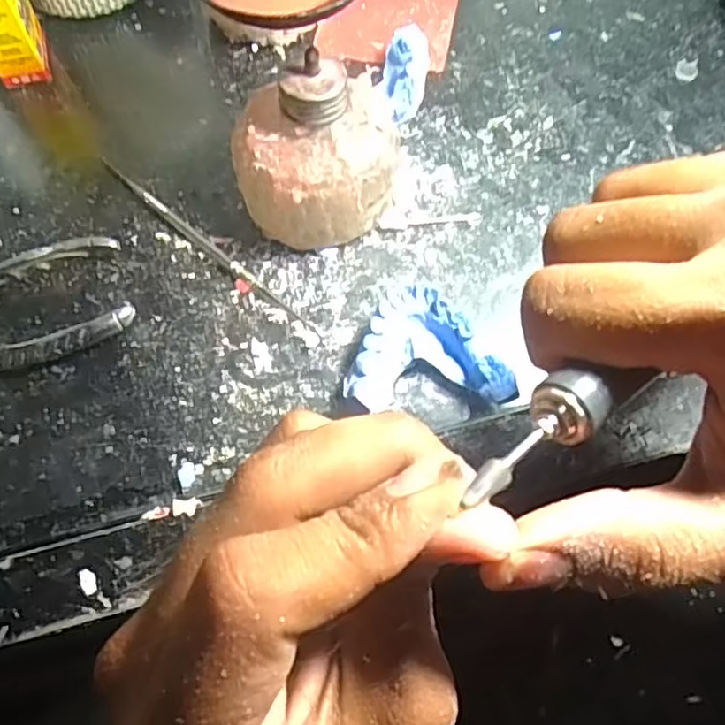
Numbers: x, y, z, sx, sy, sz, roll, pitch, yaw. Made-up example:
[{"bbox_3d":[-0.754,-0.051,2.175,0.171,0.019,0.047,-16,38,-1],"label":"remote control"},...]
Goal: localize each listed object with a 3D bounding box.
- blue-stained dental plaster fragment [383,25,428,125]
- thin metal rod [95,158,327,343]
[{"bbox_3d":[0.022,-0.150,0.340,0.021,0.023,0.055,6,67,3],"label":"blue-stained dental plaster fragment"},{"bbox_3d":[-0.076,-0.057,0.310,0.150,0.004,0.006,39,72,15],"label":"thin metal rod"}]

